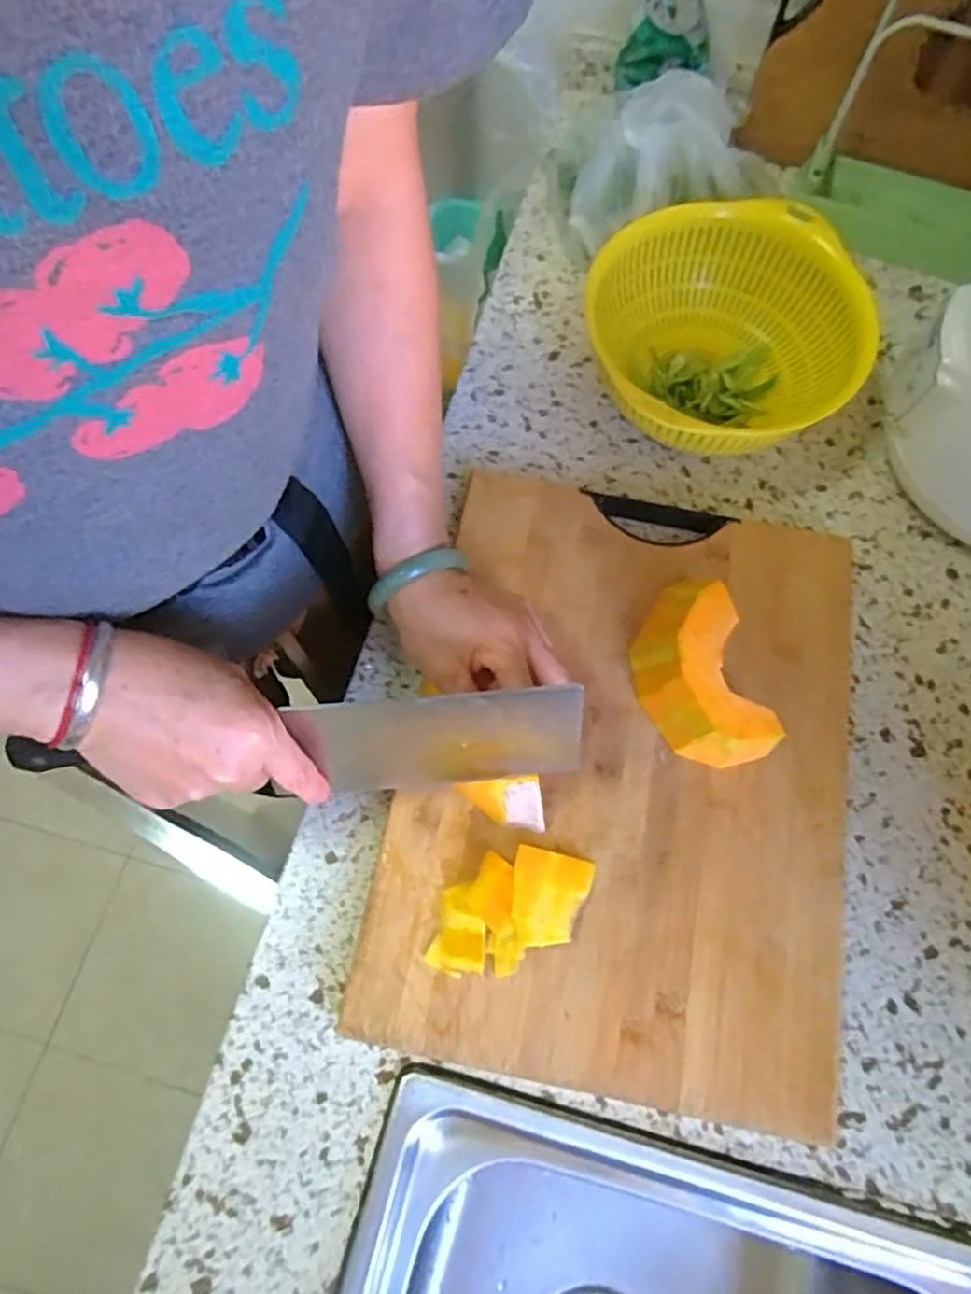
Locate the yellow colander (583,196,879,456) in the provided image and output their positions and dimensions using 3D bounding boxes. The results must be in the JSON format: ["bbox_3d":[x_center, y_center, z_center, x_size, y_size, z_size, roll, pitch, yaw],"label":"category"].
[{"bbox_3d":[0.182,-0.237,0.561,0.203,0.098,0.207,-1,70,-1],"label":"yellow colander"}]

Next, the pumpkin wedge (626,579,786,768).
[{"bbox_3d":[0.139,0.019,0.468,0.066,0.046,0.124,-14,71,-6],"label":"pumpkin wedge"}]

